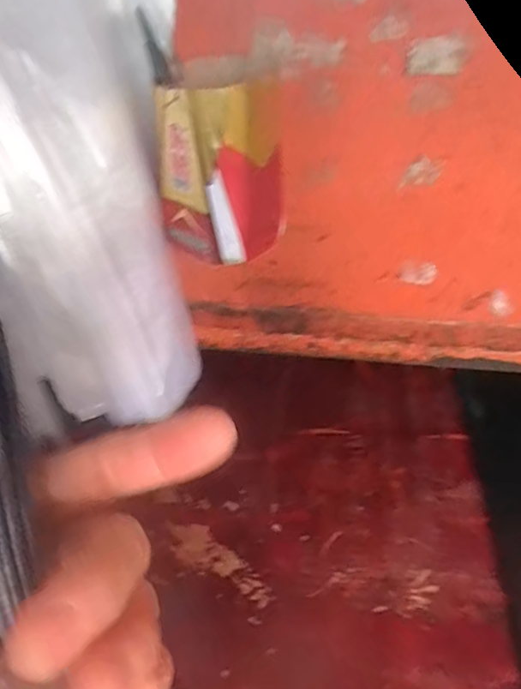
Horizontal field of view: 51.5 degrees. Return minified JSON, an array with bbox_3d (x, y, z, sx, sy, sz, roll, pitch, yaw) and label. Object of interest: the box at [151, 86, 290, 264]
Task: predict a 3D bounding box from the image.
[{"bbox_3d":[-0.022,-0.100,0.309,0.049,0.096,0.054,30,47,32],"label":"box"}]

